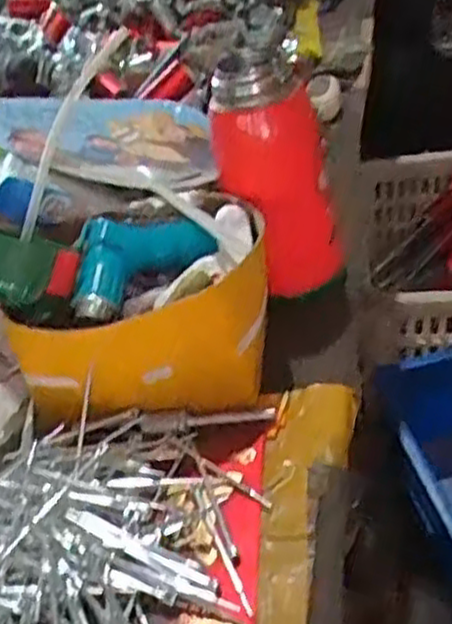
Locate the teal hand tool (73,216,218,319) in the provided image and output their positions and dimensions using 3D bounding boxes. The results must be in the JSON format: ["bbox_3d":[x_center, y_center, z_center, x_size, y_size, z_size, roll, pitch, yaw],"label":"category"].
[{"bbox_3d":[-0.065,-0.039,0.498,0.101,0.028,0.064,-32,41,-28],"label":"teal hand tool"}]

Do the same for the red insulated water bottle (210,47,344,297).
[{"bbox_3d":[0.038,-0.097,0.548,0.059,0.179,0.058,1,32,37],"label":"red insulated water bottle"}]

